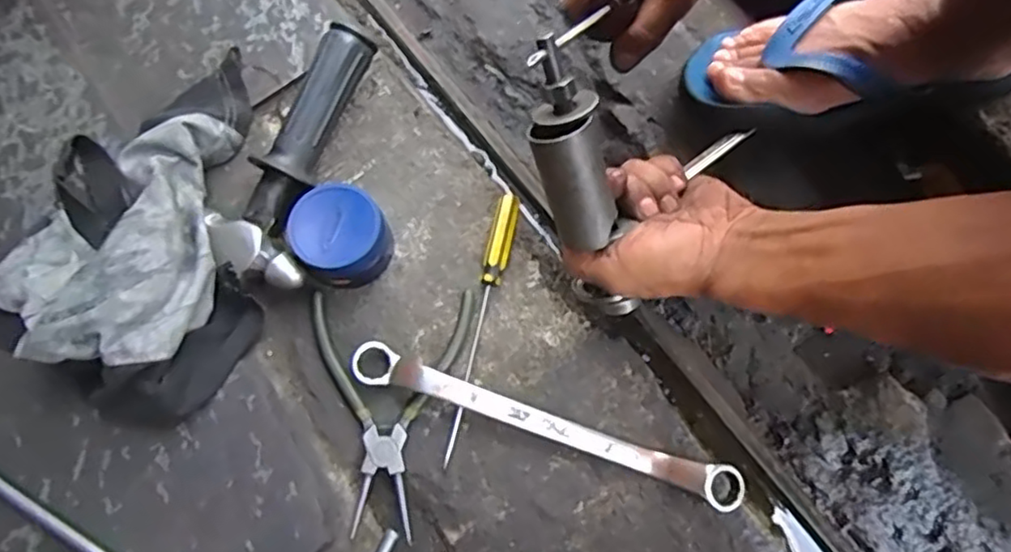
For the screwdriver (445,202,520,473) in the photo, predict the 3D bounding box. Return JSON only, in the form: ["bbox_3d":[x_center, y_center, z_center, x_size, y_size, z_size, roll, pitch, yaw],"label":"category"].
[{"bbox_3d":[-0.018,0.032,0.435,0.017,0.019,0.183,12,74,9],"label":"screwdriver"}]

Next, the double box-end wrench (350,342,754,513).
[{"bbox_3d":[0.022,0.094,0.413,0.255,0.026,0.028,18,75,11],"label":"double box-end wrench"}]

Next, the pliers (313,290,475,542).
[{"bbox_3d":[-0.079,0.086,0.424,0.107,0.011,0.153,0,73,5],"label":"pliers"}]

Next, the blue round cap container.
[{"bbox_3d":[-0.110,-0.024,0.443,0.060,0.045,0.063,-2,73,5],"label":"blue round cap container"}]

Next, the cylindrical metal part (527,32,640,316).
[{"bbox_3d":[0.041,-0.062,0.373,0.043,0.142,0.032,-20,28,-5],"label":"cylindrical metal part"}]

